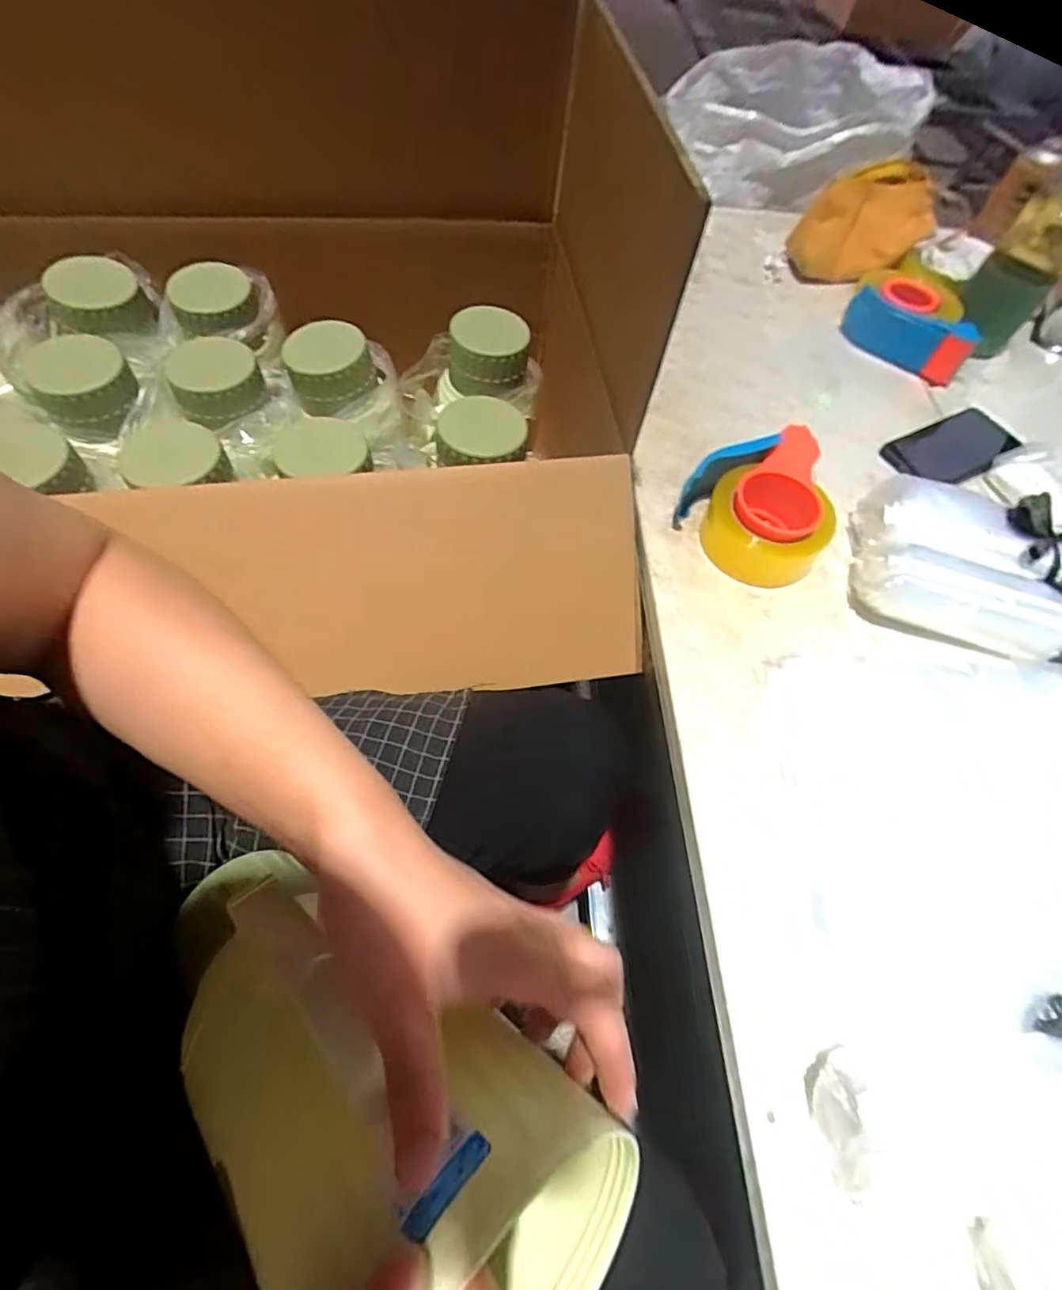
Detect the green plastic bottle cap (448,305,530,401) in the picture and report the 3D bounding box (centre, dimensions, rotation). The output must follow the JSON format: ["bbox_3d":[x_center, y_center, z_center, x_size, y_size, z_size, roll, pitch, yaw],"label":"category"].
[{"bbox_3d":[-0.049,-0.348,0.696,0.095,0.045,0.087,-3,60,-7],"label":"green plastic bottle cap"}]

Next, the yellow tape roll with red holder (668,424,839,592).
[{"bbox_3d":[0.230,-0.128,0.569,0.143,0.061,0.128,-23,62,-17],"label":"yellow tape roll with red holder"}]

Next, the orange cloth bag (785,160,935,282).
[{"bbox_3d":[0.462,-0.572,0.829,0.200,0.108,0.106,-29,64,-20],"label":"orange cloth bag"}]

